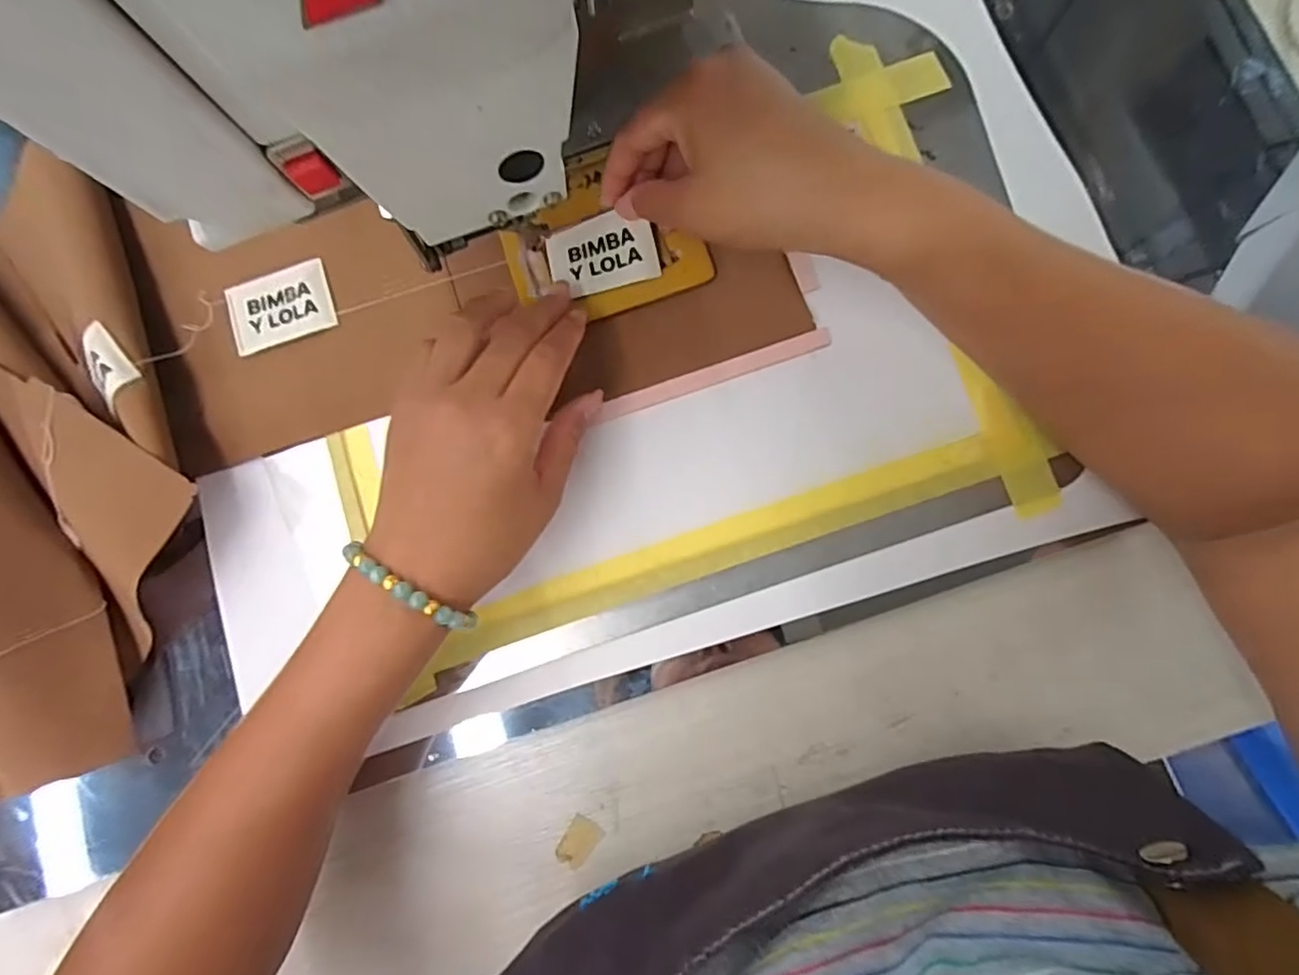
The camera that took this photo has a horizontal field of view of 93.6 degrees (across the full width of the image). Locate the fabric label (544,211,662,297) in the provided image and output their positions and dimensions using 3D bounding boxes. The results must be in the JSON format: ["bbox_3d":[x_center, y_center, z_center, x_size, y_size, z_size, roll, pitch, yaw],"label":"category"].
[{"bbox_3d":[-0.026,-0.126,0.331,0.058,0.006,0.038,-14,89,10],"label":"fabric label"}]

